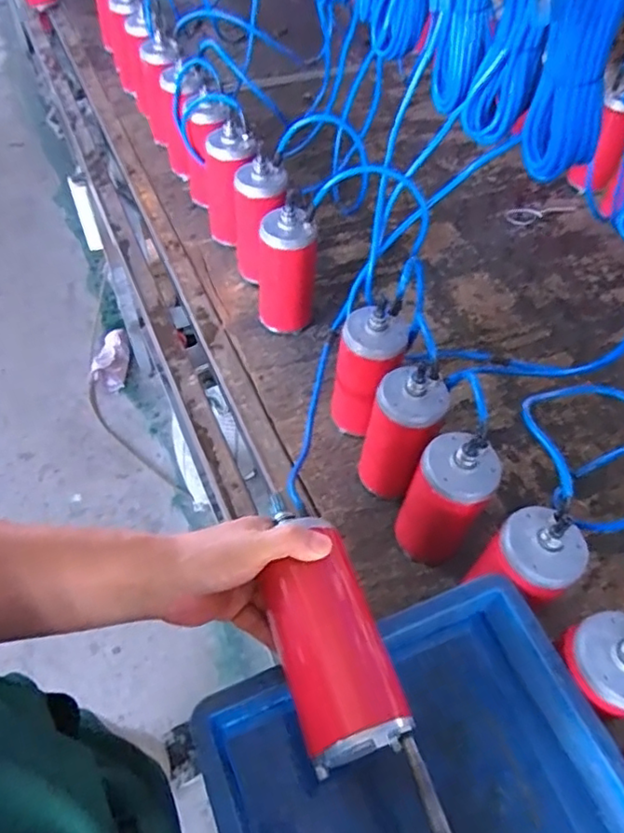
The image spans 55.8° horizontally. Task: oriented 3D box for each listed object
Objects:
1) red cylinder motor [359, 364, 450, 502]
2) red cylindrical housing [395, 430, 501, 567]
[{"bbox_3d":[0.101,0.020,0.683,0.075,0.191,0.076,2,54,-2],"label":"red cylinder motor"},{"bbox_3d":[0.140,0.092,0.635,0.076,0.184,0.072,2,54,-2],"label":"red cylindrical housing"}]

